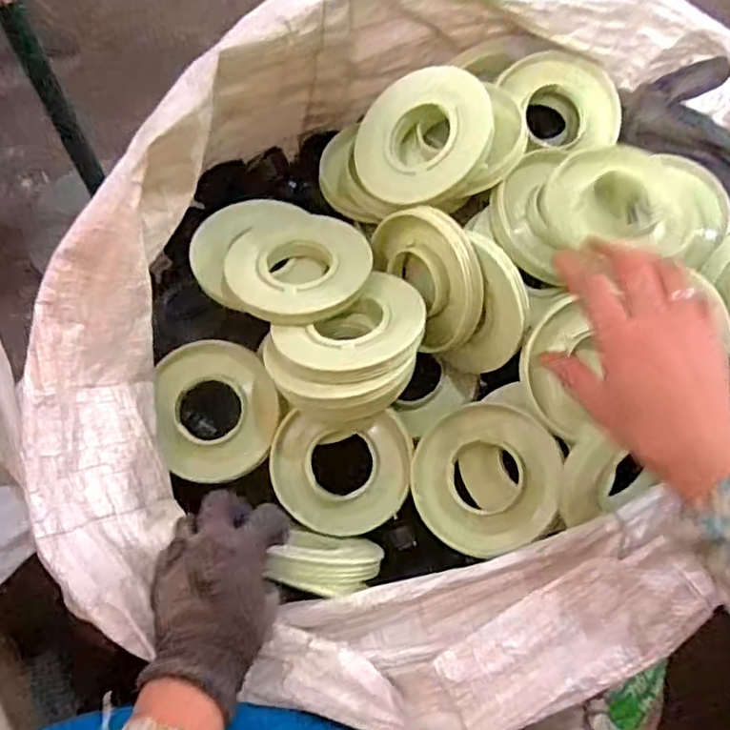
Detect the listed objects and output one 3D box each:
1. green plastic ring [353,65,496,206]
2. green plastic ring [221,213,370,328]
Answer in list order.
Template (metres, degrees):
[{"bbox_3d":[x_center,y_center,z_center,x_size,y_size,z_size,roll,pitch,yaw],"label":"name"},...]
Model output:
[{"bbox_3d":[0.050,-0.208,0.592,0.133,0.013,0.108,-23,87,27],"label":"green plastic ring"},{"bbox_3d":[-0.062,-0.093,0.594,0.123,0.015,0.117,0,60,0],"label":"green plastic ring"}]

